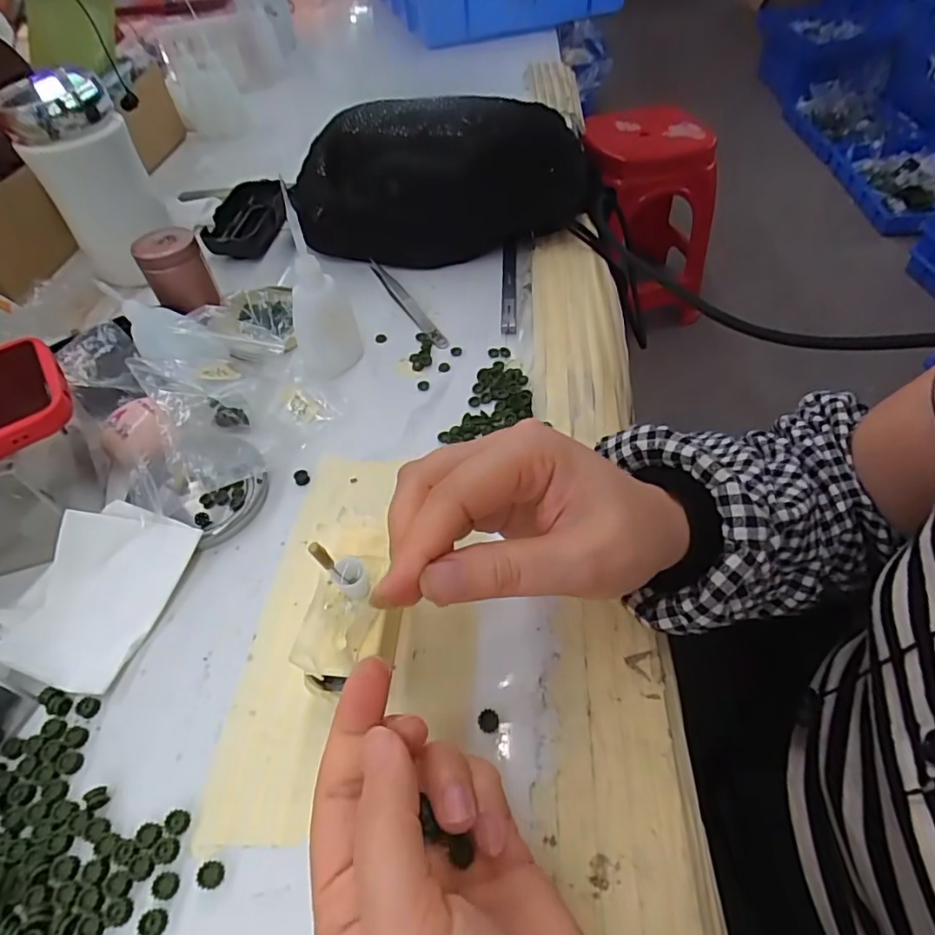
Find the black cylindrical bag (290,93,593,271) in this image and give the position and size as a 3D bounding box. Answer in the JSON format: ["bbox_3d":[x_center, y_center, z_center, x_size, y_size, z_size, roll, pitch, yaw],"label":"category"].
[{"bbox_3d":[-0.022,-0.237,0.451,0.242,0.105,0.083,0,51,3],"label":"black cylindrical bag"}]

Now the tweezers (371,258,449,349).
[{"bbox_3d":[-0.051,-0.133,0.435,0.012,0.006,0.130,-26,54,-17],"label":"tweezers"}]

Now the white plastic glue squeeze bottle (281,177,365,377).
[{"bbox_3d":[-0.098,-0.112,0.352,0.043,0.111,0.039,-14,52,-8],"label":"white plastic glue squeeze bottle"}]

